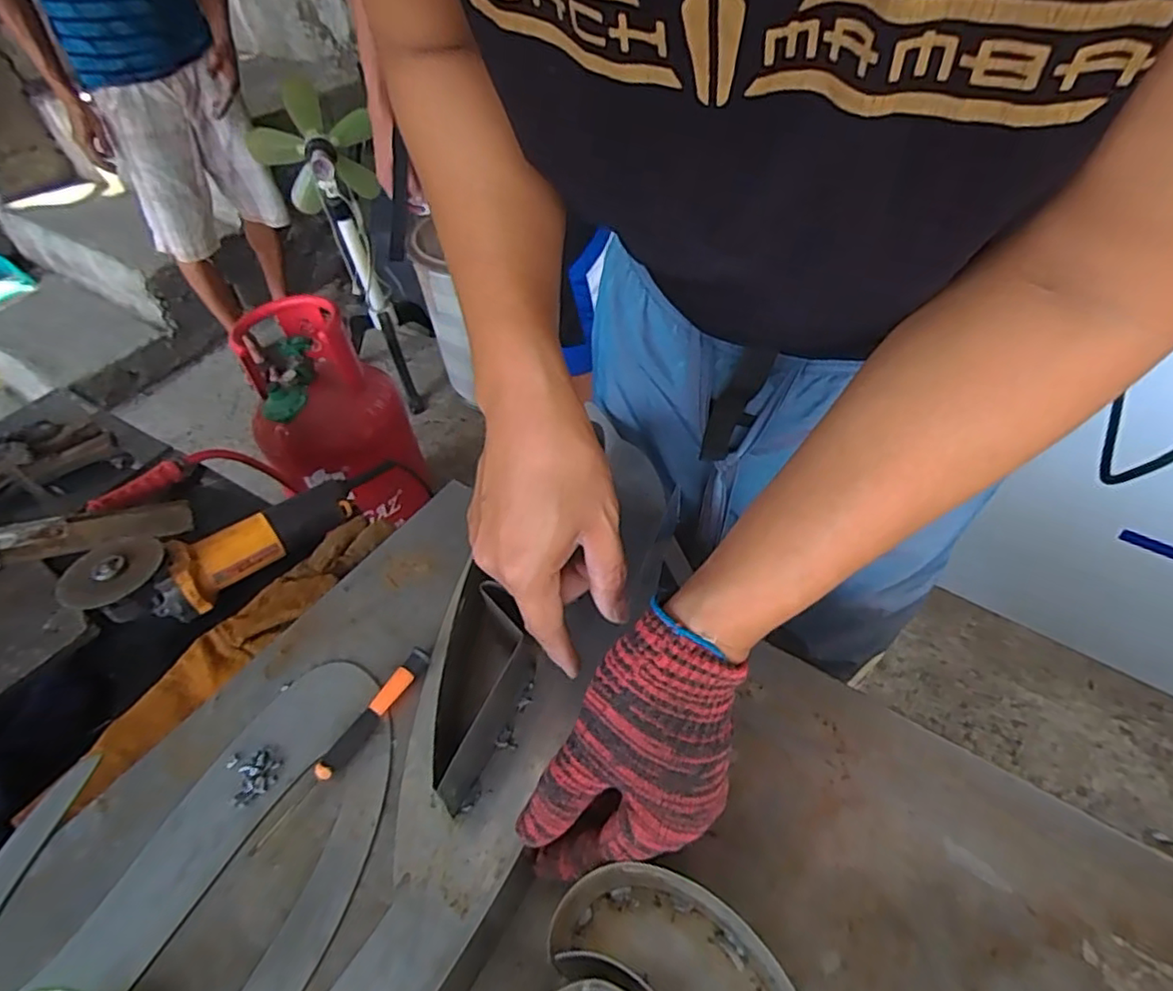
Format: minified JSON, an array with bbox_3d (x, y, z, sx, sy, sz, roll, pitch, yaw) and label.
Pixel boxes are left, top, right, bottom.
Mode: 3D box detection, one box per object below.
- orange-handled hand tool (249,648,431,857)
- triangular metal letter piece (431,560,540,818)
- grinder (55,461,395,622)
[{"bbox_3d":[-0.151,0.157,0.400,0.012,0.014,0.143,23,52,25],"label":"orange-handled hand tool"},{"bbox_3d":[-0.075,0.120,0.402,0.059,0.052,0.125,16,50,19],"label":"triangular metal letter piece"},{"bbox_3d":[-0.386,0.035,0.709,0.329,0.079,0.090,-33,52,-24],"label":"grinder"}]

